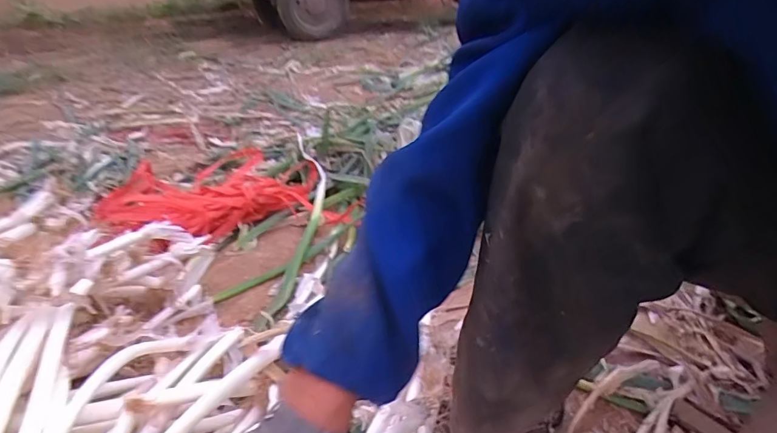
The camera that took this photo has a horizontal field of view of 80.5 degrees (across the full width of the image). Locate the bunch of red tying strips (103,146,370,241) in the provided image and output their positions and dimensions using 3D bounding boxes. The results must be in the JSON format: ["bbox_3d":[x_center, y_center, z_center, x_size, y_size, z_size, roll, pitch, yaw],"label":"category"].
[{"bbox_3d":[-0.371,-0.072,1.045,0.489,0.085,0.384,-9,31,-15],"label":"bunch of red tying strips"}]

